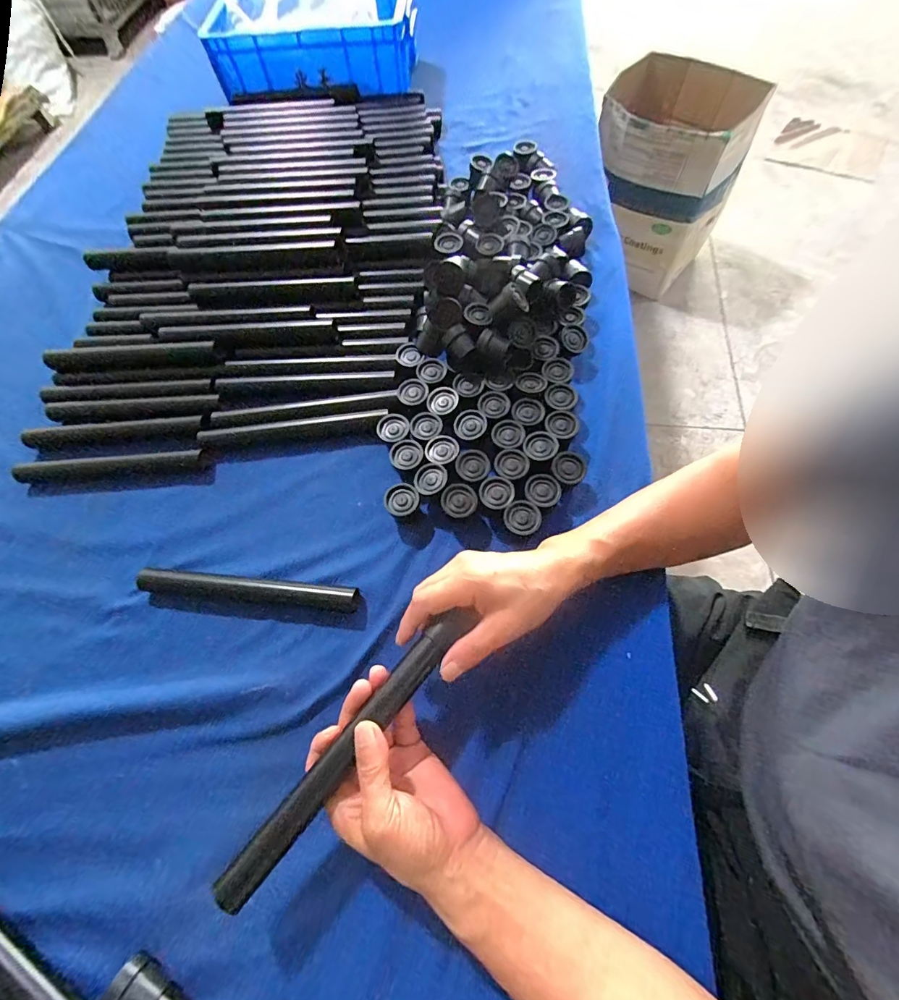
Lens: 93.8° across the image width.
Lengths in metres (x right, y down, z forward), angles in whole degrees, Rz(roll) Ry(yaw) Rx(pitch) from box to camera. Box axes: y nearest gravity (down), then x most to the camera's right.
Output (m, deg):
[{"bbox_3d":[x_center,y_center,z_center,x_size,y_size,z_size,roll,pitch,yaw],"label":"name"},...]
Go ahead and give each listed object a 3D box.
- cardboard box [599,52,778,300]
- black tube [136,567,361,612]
[{"bbox_3d":[0.664,-1.012,1.354,0.413,0.497,0.364,17,68,11],"label":"cardboard box"},{"bbox_3d":[-0.202,0.088,0.418,0.224,0.017,0.022,5,66,6],"label":"black tube"}]

